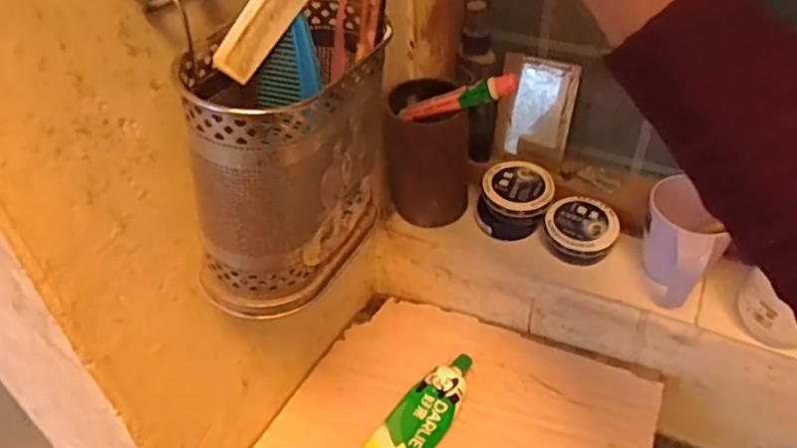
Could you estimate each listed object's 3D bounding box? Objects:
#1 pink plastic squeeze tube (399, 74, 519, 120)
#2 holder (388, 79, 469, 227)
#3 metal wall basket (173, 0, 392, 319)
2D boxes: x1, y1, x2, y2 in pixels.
[{"bbox_3d":[0.059,-0.119,0.597,0.118,0.019,0.017,-12,36,26],"label":"pink plastic squeeze tube"},{"bbox_3d":[0.034,-0.069,0.651,0.077,0.135,0.085,2,42,7],"label":"holder"},{"bbox_3d":[-0.068,-0.040,0.406,0.096,0.155,0.151,9,43,14],"label":"metal wall basket"}]

